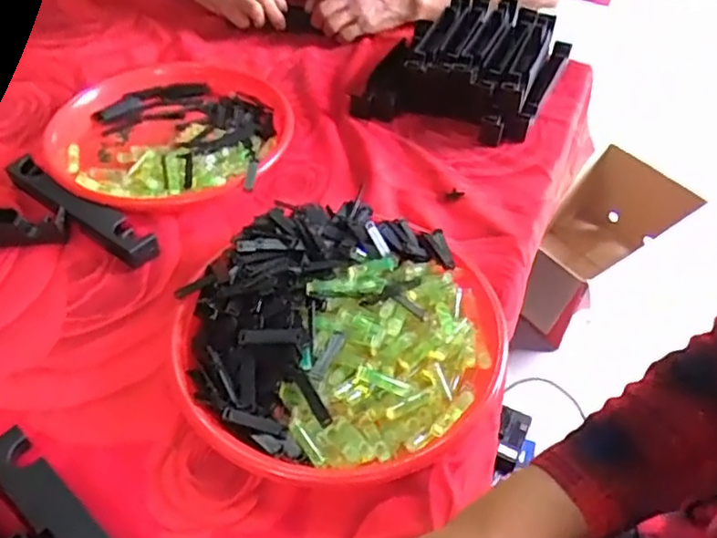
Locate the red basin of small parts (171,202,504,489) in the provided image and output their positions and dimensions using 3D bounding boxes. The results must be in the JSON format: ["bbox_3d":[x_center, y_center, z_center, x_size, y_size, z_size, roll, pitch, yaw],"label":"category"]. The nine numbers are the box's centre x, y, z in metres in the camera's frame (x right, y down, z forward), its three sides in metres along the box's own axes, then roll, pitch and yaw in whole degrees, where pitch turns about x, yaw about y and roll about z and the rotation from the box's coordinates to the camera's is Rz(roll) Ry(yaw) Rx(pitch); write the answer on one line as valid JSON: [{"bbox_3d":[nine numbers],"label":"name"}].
[{"bbox_3d":[-0.014,0.047,0.485,0.232,0.057,0.237,1,49,-1],"label":"red basin of small parts"}]

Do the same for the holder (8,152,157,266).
[{"bbox_3d":[-0.263,-0.056,0.596,0.199,0.025,0.030,30,55,23],"label":"holder"}]

